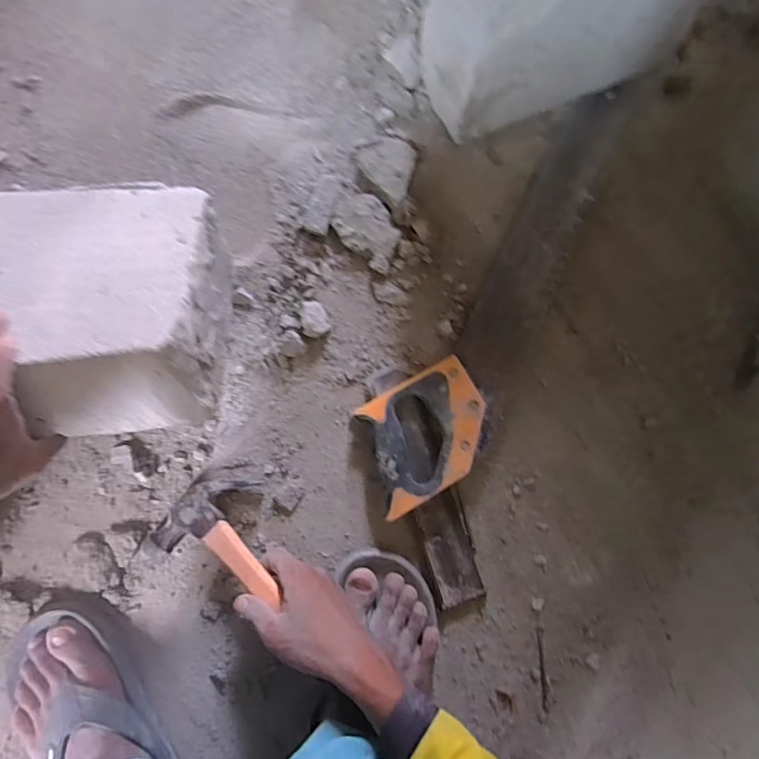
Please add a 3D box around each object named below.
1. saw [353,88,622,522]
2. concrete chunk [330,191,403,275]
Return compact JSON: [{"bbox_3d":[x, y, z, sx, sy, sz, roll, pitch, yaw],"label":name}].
[{"bbox_3d":[0.131,-0.094,0.516,0.121,0.040,0.510,31,86,0],"label":"saw"},{"bbox_3d":[-0.011,-0.156,0.523,0.056,0.015,0.084,-35,88,-4],"label":"concrete chunk"}]

